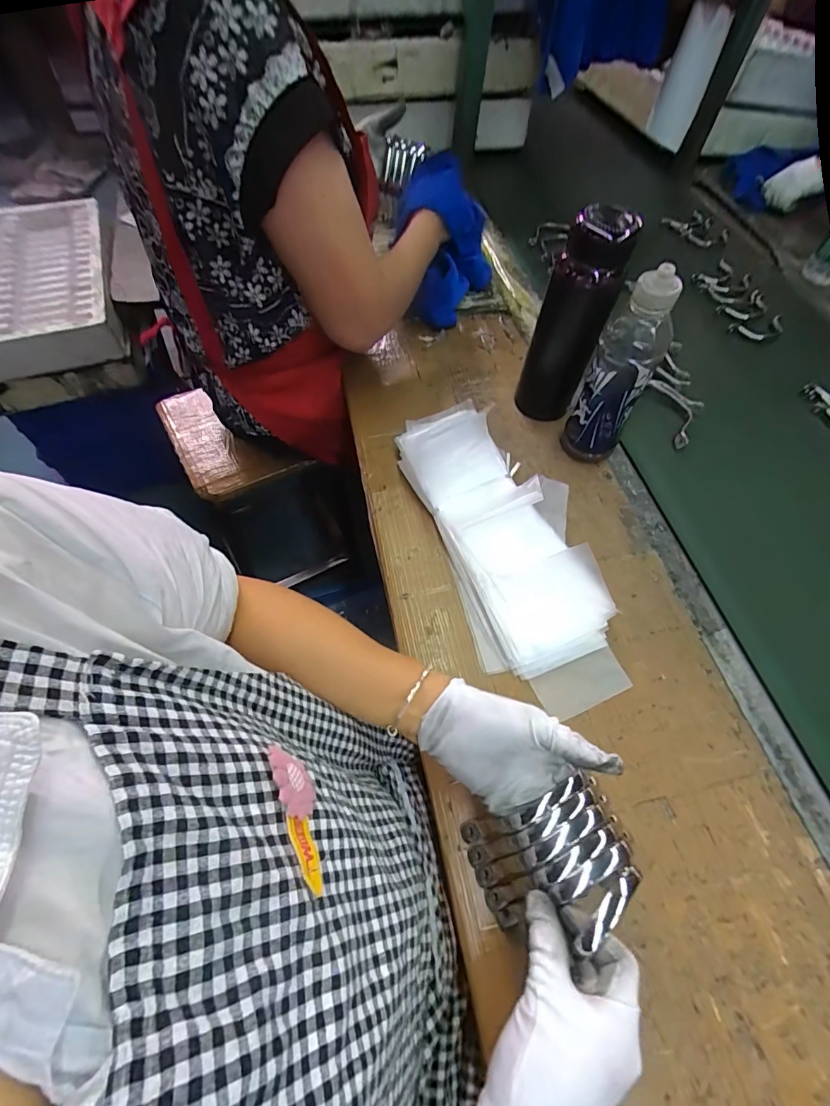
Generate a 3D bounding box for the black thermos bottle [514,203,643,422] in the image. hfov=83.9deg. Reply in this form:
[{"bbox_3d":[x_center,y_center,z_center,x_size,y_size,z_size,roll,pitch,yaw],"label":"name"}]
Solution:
[{"bbox_3d":[0.187,-0.276,0.562,0.077,0.232,0.067,14,60,6],"label":"black thermos bottle"}]

